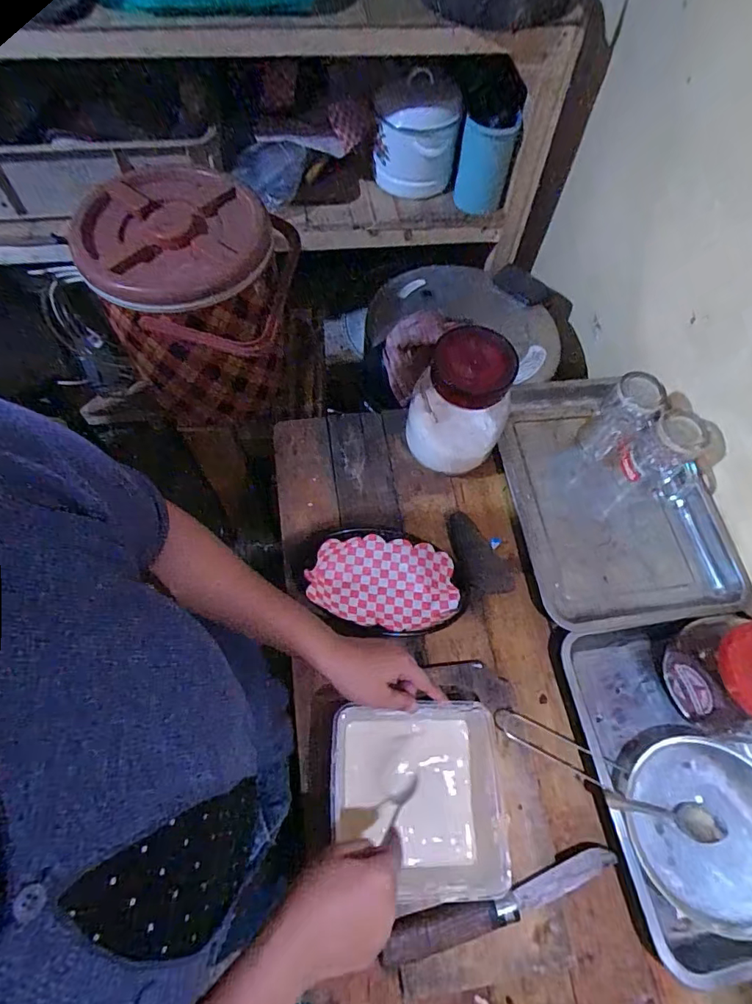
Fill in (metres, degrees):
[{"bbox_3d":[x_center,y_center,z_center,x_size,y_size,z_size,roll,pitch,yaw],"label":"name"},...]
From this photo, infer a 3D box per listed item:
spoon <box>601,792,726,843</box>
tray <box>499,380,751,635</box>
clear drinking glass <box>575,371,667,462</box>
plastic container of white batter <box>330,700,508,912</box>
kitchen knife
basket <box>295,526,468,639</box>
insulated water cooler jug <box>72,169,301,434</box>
[{"bbox_3d":[0.315,0.344,0.549,0.142,0.028,0.035,17,65,-11],"label":"spoon"},{"bbox_3d":[0.330,-0.017,0.721,0.263,0.041,0.382,-8,66,-7],"label":"tray"},{"bbox_3d":[0.349,-0.117,0.727,0.072,0.133,0.068,-40,74,-19],"label":"clear drinking glass"},{"bbox_3d":[0.042,0.316,0.527,0.175,0.078,0.183,0,66,-3],"label":"plastic container of white batter"},{"bbox_3d":[0.131,0.410,0.512,0.255,0.024,0.036,-14,67,-10],"label":"kitchen knife"},{"bbox_3d":[0.006,0.105,0.652,0.216,0.052,0.141,13,65,2],"label":"basket"},{"bbox_3d":[-0.285,-0.327,0.841,0.252,0.299,0.282,2,65,-2],"label":"insulated water cooler jug"}]

